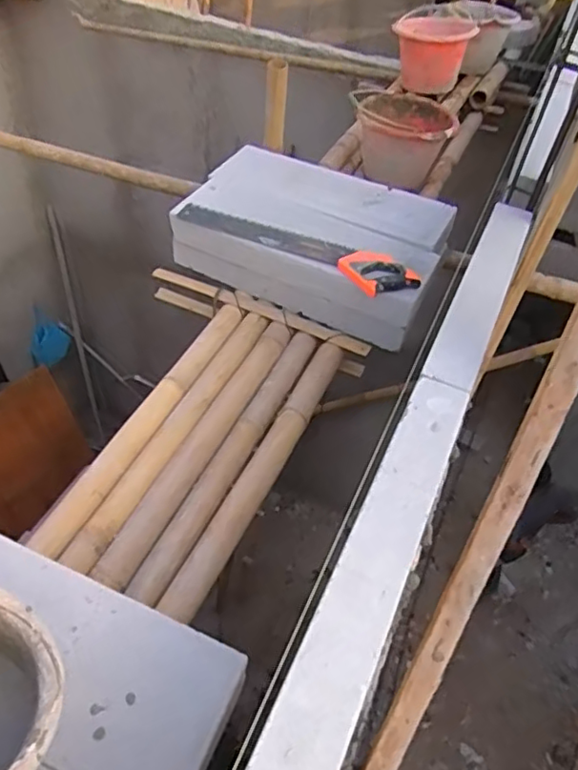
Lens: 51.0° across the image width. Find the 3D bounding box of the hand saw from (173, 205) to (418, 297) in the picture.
[{"bbox_3d":[0.017,-0.313,1.329,0.546,0.034,0.122,27,50,17],"label":"hand saw"}]

